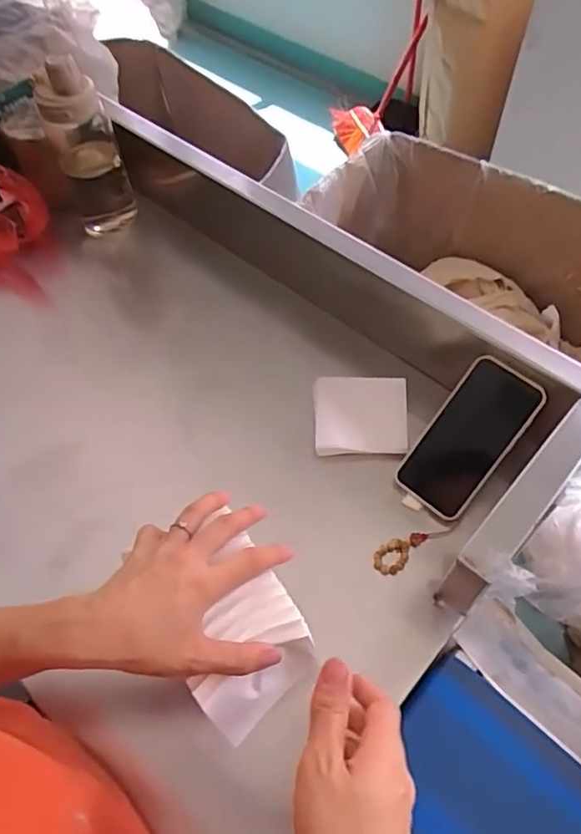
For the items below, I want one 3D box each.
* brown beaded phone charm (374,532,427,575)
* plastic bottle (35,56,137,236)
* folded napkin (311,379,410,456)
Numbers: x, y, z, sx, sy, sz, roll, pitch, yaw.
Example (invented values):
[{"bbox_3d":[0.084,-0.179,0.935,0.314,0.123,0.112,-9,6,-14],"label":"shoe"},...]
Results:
[{"bbox_3d":[0.105,0.128,0.561,0.058,0.006,0.027,-32,62,-16],"label":"brown beaded phone charm"},{"bbox_3d":[-0.251,-0.328,0.726,0.076,0.208,0.071,-21,60,-10],"label":"plastic bottle"},{"bbox_3d":[0.075,-0.003,0.628,0.097,0.008,0.089,0,66,3],"label":"folded napkin"}]

